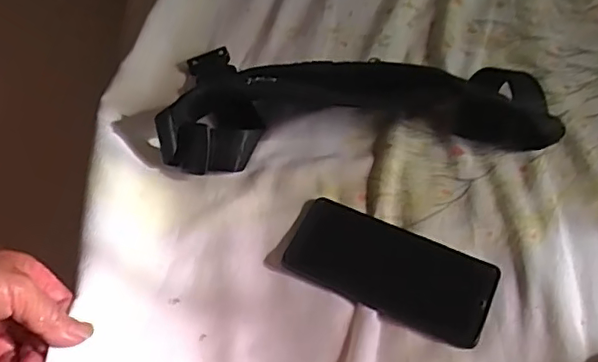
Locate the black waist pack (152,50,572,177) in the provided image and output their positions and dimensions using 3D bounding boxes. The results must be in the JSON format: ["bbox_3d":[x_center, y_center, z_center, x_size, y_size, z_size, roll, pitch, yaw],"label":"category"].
[{"bbox_3d":[0.052,-0.069,0.533,0.352,0.086,0.078,-6,53,-3],"label":"black waist pack"}]

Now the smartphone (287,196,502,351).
[{"bbox_3d":[0.072,0.067,0.476,0.159,0.007,0.075,22,56,16],"label":"smartphone"}]

